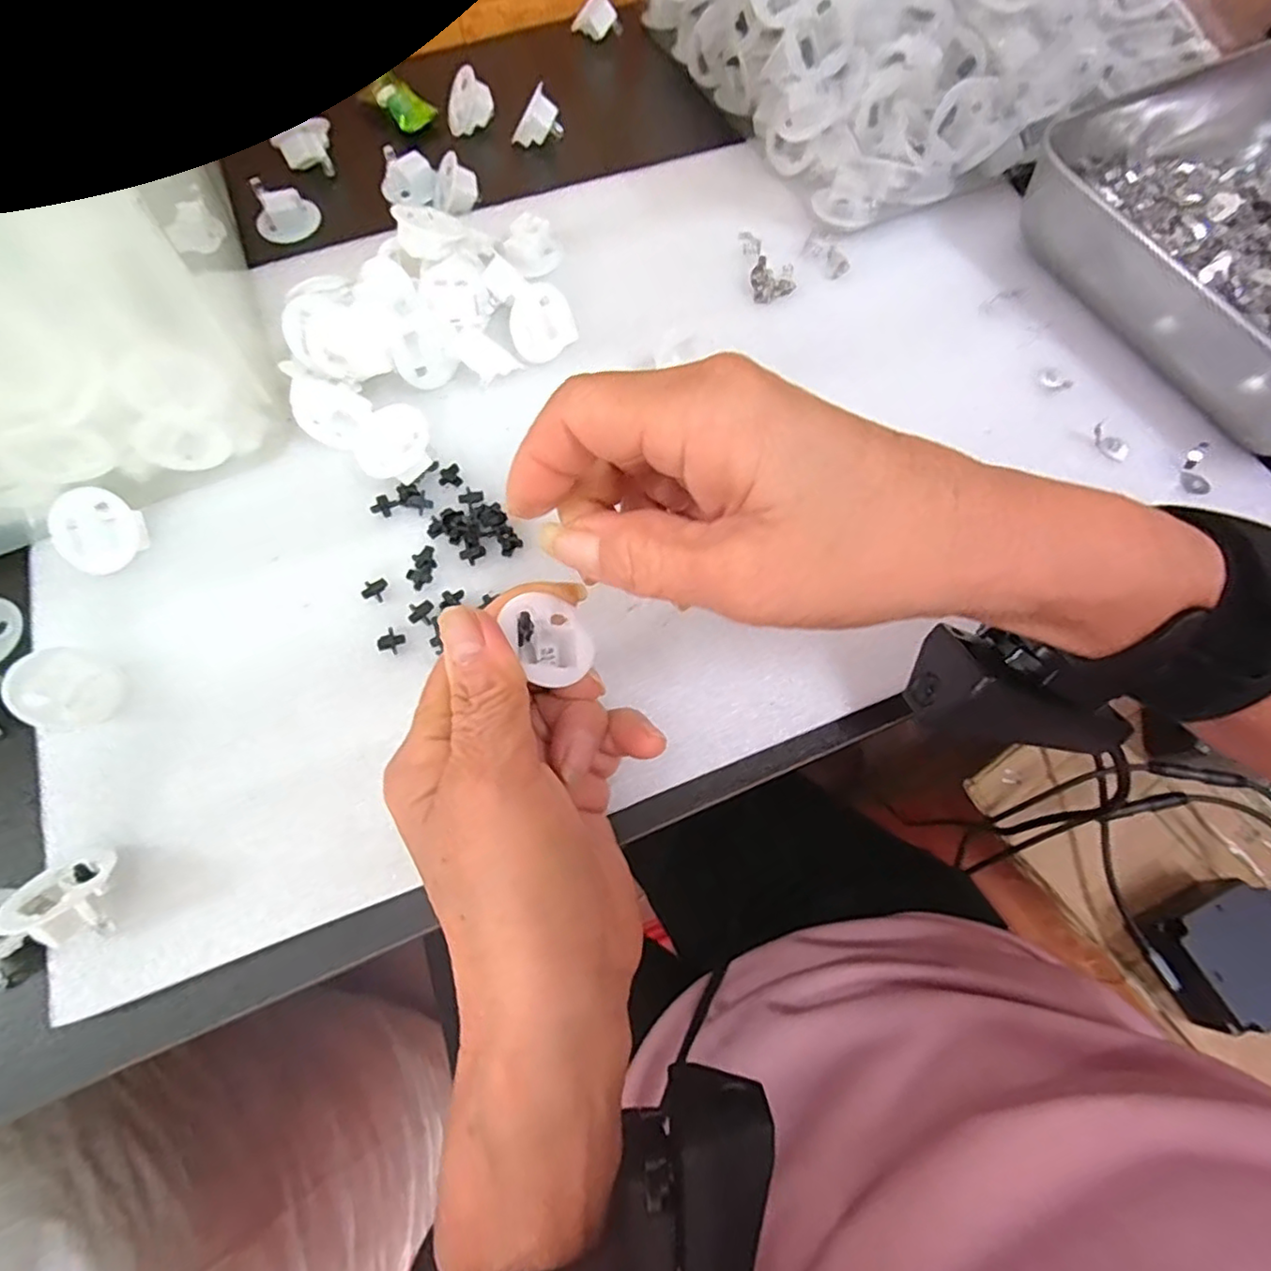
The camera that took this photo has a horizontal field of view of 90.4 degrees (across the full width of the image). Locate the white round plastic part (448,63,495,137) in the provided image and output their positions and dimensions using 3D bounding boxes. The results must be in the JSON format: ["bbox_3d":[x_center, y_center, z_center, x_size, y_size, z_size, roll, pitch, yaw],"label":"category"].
[{"bbox_3d":[-0.100,-0.316,0.374,0.012,0.033,0.029,-30,100,-49],"label":"white round plastic part"}]

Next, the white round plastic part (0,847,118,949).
[{"bbox_3d":[-0.191,0.087,0.211,0.026,0.023,0.029,0,71,0],"label":"white round plastic part"}]

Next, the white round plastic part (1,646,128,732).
[{"bbox_3d":[-0.213,0.021,0.236,0.032,0.011,0.031,-28,90,-46],"label":"white round plastic part"}]

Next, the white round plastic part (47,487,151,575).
[{"bbox_3d":[-0.219,-0.043,0.257,0.032,0.011,0.032,-1,101,-8],"label":"white round plastic part"}]

